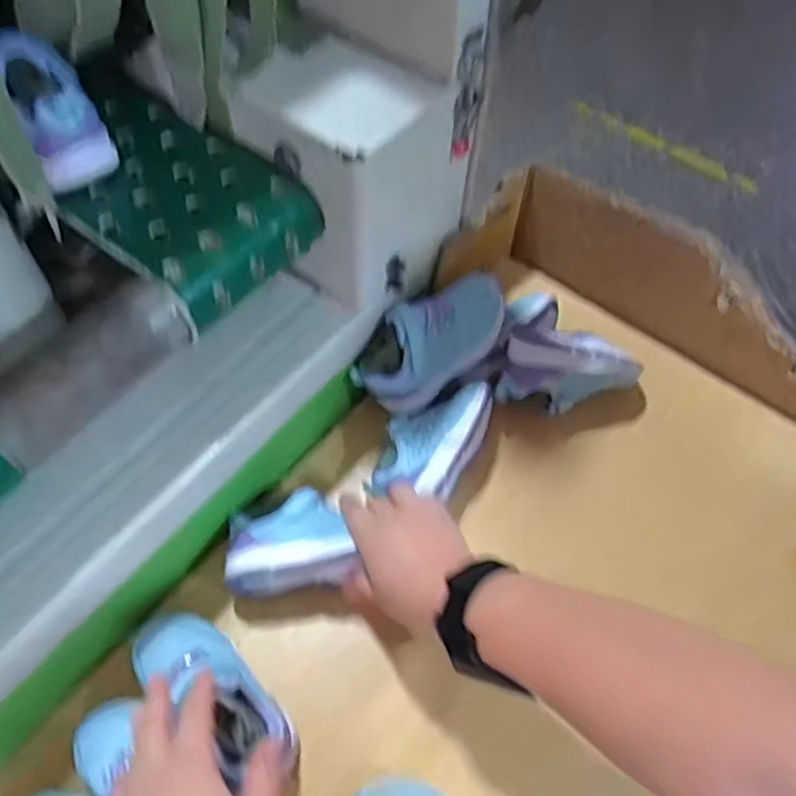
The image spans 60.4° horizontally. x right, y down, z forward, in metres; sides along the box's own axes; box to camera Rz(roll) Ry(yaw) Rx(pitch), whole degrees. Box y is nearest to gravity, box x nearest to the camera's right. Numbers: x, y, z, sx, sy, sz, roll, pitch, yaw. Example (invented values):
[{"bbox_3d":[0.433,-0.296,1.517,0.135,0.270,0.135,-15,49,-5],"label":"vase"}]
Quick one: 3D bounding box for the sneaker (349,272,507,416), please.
[{"bbox_3d":[0.026,-0.061,0.656,0.149,0.087,0.072,-44,26,-4],"label":"sneaker"}]

